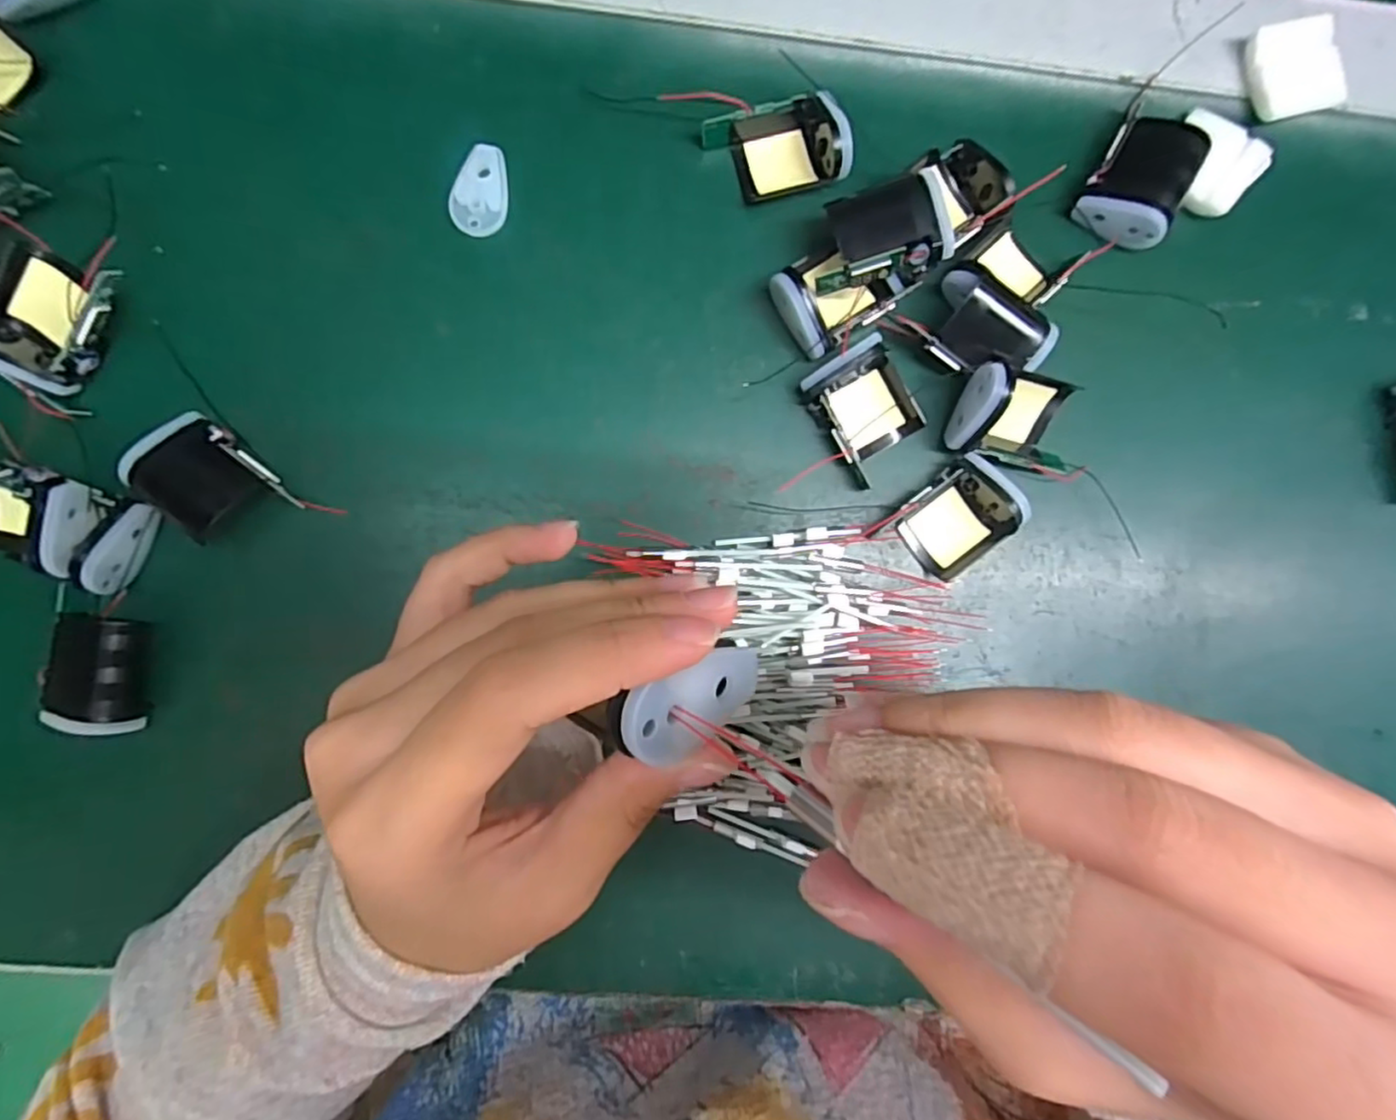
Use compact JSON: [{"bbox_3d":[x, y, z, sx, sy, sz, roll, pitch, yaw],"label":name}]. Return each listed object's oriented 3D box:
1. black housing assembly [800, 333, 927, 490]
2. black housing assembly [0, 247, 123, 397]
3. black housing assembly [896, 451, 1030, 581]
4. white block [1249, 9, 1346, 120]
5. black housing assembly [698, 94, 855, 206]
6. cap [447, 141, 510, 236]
[{"bbox_3d":[0.069,-0.061,0.270,0.038,0.014,0.047,-34,93,-3],"label":"black housing assembly"},{"bbox_3d":[-0.244,-0.091,0.245,0.053,0.024,0.048,26,89,-3],"label":"black housing assembly"},{"bbox_3d":[0.107,-0.016,0.269,0.042,0.021,0.039,-37,93,-3],"label":"black housing assembly"},{"bbox_3d":[0.248,-0.203,0.276,0.031,0.009,0.038,-12,91,-3],"label":"white block"},{"bbox_3d":[0.031,-0.165,0.264,0.052,0.020,0.033,-11,91,-3],"label":"black housing assembly"},{"bbox_3d":[-0.086,-0.149,0.267,0.021,0.004,0.035,18,89,-4],"label":"cap"}]

